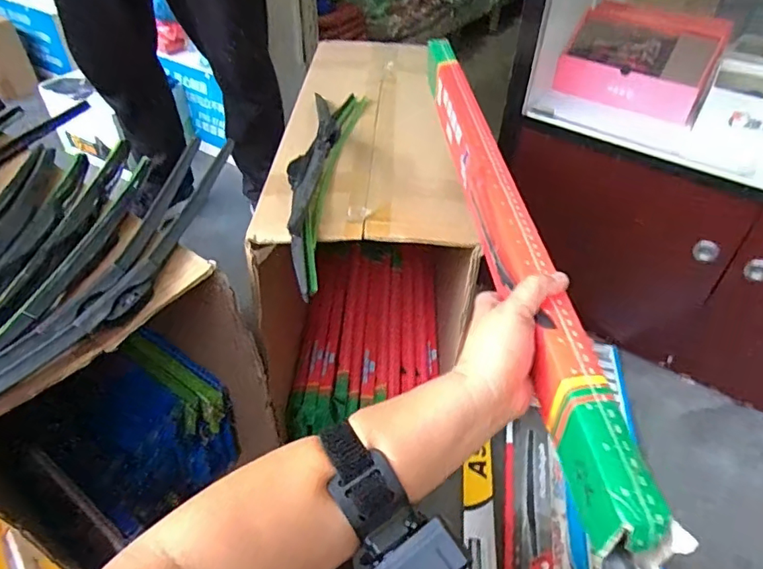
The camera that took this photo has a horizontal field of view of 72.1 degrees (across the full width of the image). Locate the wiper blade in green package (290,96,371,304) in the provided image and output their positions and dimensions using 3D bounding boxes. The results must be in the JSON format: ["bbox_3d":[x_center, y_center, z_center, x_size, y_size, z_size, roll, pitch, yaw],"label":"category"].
[{"bbox_3d":[-0.084,-0.157,0.678,0.075,0.042,0.458,5,43,3],"label":"wiper blade in green package"}]

